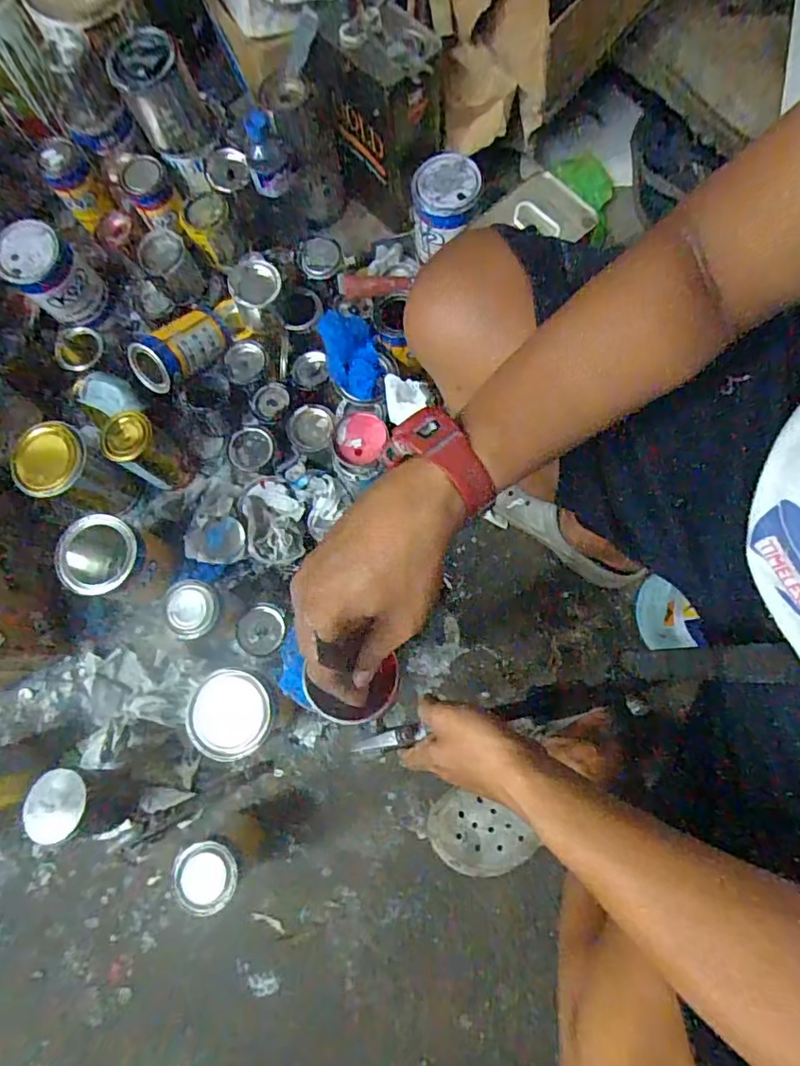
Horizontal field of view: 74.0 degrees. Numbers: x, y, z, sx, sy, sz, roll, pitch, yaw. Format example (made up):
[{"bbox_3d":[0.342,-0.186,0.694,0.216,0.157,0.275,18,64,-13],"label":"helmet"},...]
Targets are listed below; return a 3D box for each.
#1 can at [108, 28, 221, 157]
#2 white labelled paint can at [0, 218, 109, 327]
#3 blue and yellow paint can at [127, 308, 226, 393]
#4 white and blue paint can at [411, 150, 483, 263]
[{"bbox_3d":[-0.336,-0.619,0.759,0.102,0.117,0.091,-29,77,-4],"label":"can"},{"bbox_3d":[-0.546,-0.404,0.837,0.124,0.127,0.106,43,82,12],"label":"white labelled paint can"},{"bbox_3d":[-0.318,-0.275,0.781,0.148,0.063,0.075,-51,125,-32],"label":"blue and yellow paint can"},{"bbox_3d":[0.072,-0.507,0.835,0.097,0.127,0.097,-1,76,3],"label":"white and blue paint can"}]

